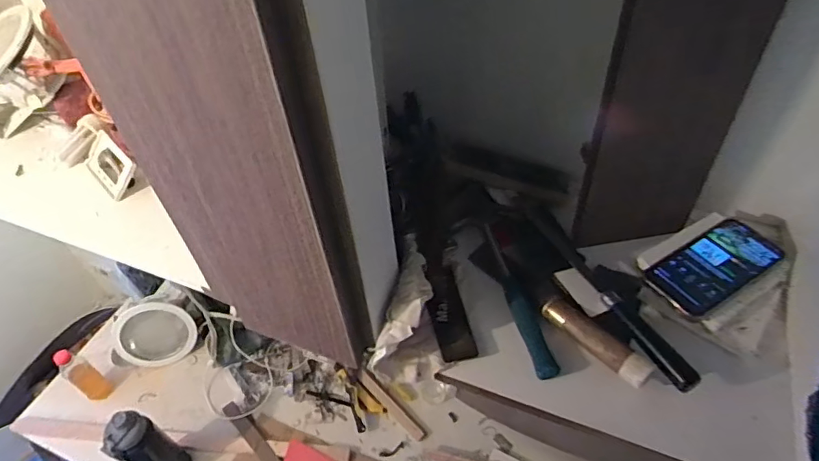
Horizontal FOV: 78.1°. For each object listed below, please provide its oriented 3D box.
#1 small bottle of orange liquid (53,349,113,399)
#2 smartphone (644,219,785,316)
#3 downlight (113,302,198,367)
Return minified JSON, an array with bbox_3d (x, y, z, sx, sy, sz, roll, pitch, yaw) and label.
[{"bbox_3d":[-0.766,0.336,1.180,0.055,0.188,0.055,25,54,23],"label":"small bottle of orange liquid"},{"bbox_3d":[0.360,0.039,0.599,0.152,0.013,0.084,-26,44,-19],"label":"smartphone"},{"bbox_3d":[-0.627,0.257,1.248,0.182,0.157,0.024,-15,9,-12],"label":"downlight"}]

